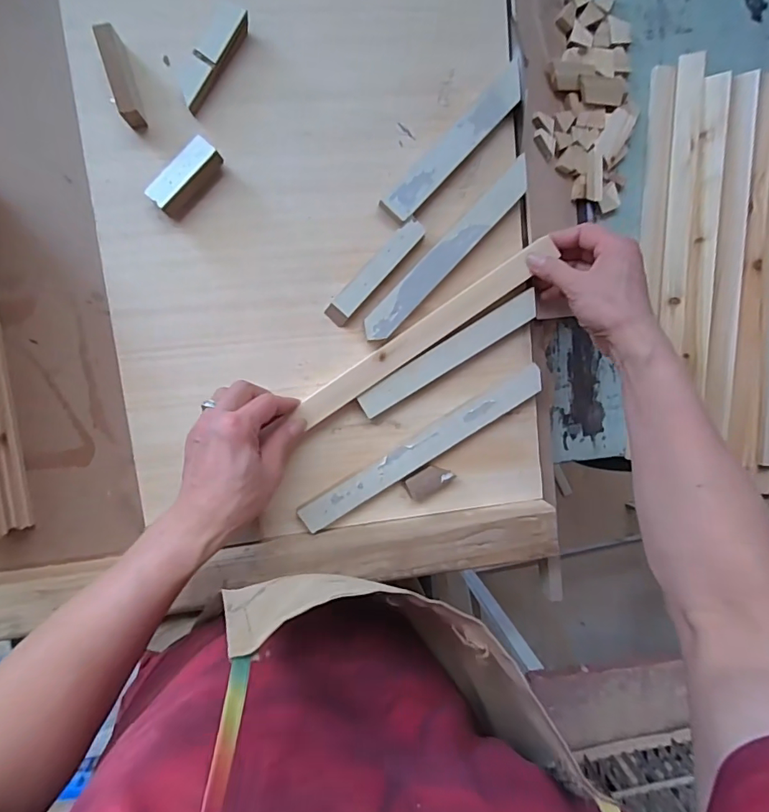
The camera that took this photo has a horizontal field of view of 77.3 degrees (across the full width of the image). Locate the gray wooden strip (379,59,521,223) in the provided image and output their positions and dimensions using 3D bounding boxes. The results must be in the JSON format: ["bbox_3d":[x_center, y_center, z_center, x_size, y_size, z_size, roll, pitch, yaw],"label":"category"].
[{"bbox_3d":[0.072,-0.263,0.483,0.034,0.016,0.191,43,89,-8],"label":"gray wooden strip"}]

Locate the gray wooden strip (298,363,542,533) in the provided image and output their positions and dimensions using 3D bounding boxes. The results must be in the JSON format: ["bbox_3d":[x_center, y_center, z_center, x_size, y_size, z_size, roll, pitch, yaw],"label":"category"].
[{"bbox_3d":[0.041,0.044,0.508,0.286,0.020,0.034,-33,98,-3],"label":"gray wooden strip"}]

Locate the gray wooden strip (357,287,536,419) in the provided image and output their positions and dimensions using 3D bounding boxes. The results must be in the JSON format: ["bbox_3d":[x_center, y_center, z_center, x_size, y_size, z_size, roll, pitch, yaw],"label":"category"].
[{"bbox_3d":[0.067,-0.054,0.501,0.209,0.014,0.031,-31,98,-3],"label":"gray wooden strip"}]

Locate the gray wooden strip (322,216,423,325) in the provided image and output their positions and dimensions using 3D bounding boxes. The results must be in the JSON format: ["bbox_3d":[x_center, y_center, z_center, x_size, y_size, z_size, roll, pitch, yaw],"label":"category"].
[{"bbox_3d":[-0.011,-0.137,0.485,0.027,0.013,0.127,42,89,-8],"label":"gray wooden strip"}]

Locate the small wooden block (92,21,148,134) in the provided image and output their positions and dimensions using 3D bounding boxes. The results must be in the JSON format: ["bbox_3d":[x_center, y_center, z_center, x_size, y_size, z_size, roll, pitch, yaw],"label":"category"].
[{"bbox_3d":[-0.238,-0.297,0.436,0.017,0.027,0.080,-15,97,-5],"label":"small wooden block"}]

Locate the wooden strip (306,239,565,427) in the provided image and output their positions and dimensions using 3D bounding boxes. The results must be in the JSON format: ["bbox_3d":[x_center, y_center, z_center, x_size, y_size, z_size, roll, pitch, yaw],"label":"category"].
[{"bbox_3d":[0.044,-0.079,0.494,0.301,0.013,0.031,-35,97,-4],"label":"wooden strip"}]

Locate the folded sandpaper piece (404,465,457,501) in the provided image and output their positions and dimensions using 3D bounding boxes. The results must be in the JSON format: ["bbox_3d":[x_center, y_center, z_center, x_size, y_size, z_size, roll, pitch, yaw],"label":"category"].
[{"bbox_3d":[0.047,0.079,0.515,0.050,0.016,0.026,-30,98,-3],"label":"folded sandpaper piece"}]

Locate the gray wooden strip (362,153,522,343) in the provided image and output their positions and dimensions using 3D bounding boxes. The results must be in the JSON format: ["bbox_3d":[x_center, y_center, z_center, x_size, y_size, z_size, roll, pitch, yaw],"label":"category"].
[{"bbox_3d":[0.065,-0.157,0.491,0.029,0.014,0.230,43,89,-8],"label":"gray wooden strip"}]

